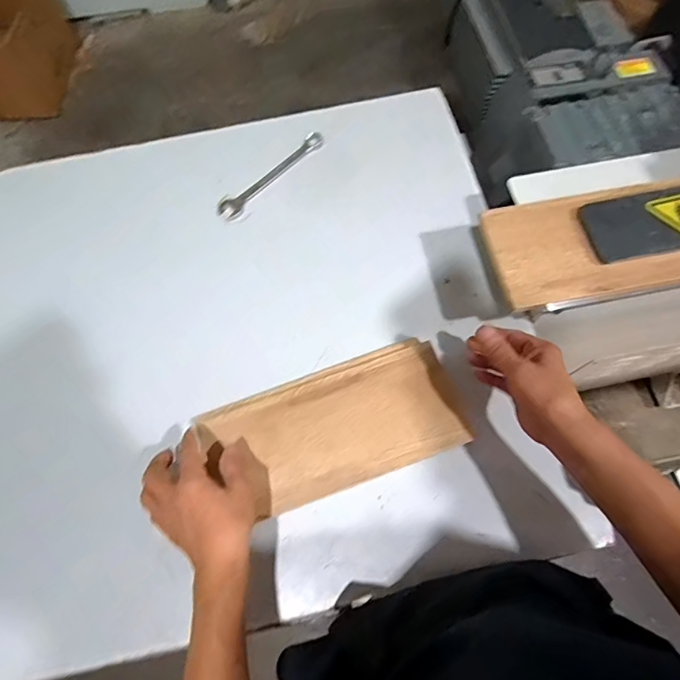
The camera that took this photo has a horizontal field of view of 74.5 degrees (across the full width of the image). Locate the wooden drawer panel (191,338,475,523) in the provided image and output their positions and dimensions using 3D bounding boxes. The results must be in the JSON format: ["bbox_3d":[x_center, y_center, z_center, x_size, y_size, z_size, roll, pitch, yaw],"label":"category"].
[{"bbox_3d":[-0.006,0.102,0.526,0.289,0.015,0.137,-20,71,-5],"label":"wooden drawer panel"}]

